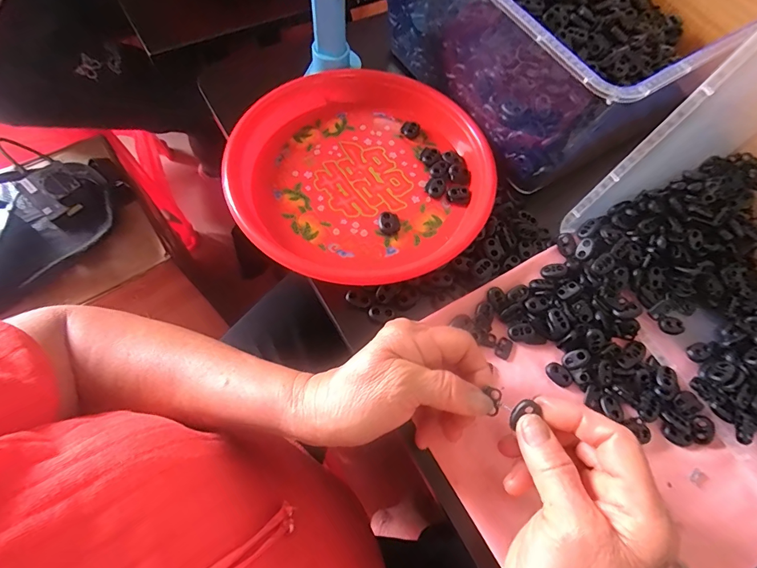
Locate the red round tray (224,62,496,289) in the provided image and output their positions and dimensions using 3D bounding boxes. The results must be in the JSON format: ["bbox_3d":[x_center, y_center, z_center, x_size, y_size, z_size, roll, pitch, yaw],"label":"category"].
[{"bbox_3d":[-0.010,-0.110,0.360,0.229,0.037,0.239,2,66,-3],"label":"red round tray"}]

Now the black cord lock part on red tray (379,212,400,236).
[{"bbox_3d":[0.010,-0.054,0.353,0.018,0.007,0.021,-6,67,-7],"label":"black cord lock part on red tray"}]

